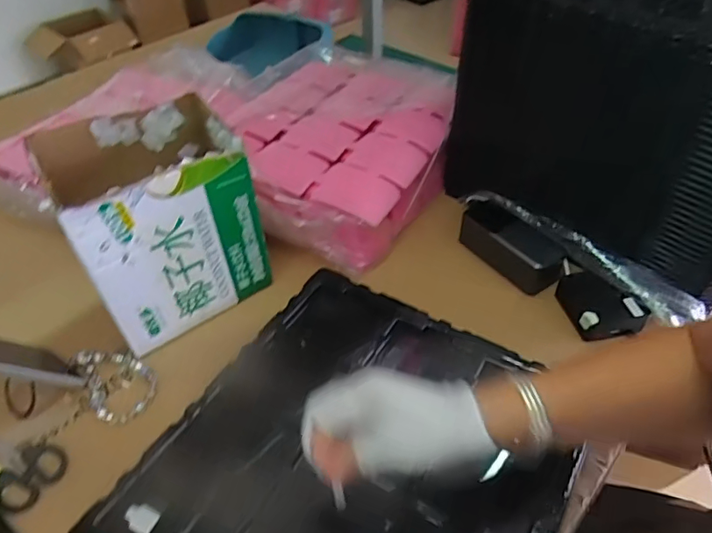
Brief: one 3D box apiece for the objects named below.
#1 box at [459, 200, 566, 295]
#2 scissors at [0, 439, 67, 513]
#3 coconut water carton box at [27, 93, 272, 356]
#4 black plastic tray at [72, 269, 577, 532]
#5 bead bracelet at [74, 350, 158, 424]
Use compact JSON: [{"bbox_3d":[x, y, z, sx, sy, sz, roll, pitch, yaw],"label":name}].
[{"bbox_3d":[0.194,-0.030,0.667,0.052,0.060,0.150,-30,53,-26],"label":"box"},{"bbox_3d":[-0.332,0.186,0.502,0.103,0.016,0.061,26,51,23],"label":"scissors"},{"bbox_3d":[-0.215,-0.053,0.587,0.185,0.197,0.146,-30,50,-21],"label":"coconut water carton box"},{"bbox_3d":[-0.001,0.180,0.468,0.324,0.033,0.363,23,50,25],"label":"black plastic tray"},{"bbox_3d":[-0.260,0.119,0.555,0.105,0.014,0.064,33,54,28],"label":"bead bracelet"}]

